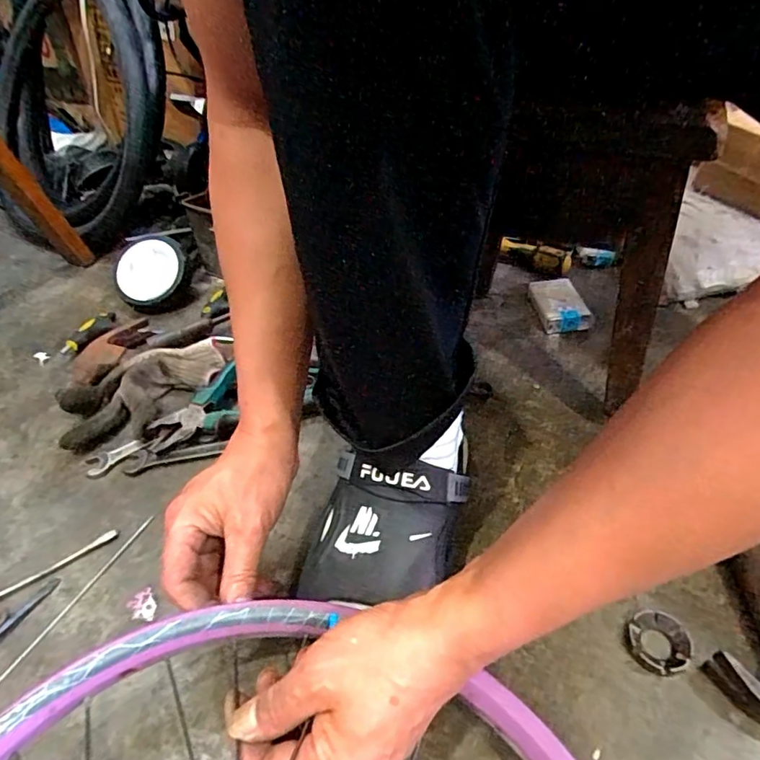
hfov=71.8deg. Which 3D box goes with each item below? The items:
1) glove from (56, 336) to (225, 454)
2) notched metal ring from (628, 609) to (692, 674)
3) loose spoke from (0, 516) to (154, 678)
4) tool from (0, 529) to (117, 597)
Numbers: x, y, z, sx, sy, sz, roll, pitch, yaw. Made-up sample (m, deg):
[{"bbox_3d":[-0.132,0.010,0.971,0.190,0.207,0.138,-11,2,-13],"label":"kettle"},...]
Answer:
[{"bbox_3d":[-0.262,0.013,0.586,0.177,0.045,0.099,-21,44,-17],"label":"glove"},{"bbox_3d":[0.196,0.182,0.368,0.039,0.011,0.042,24,49,29],"label":"notched metal ring"},{"bbox_3d":[-0.272,0.204,0.407,0.007,0.004,0.249,17,46,23],"label":"loose spoke"},{"bbox_3d":[-0.281,0.158,0.451,0.104,0.004,0.009,-29,47,-25],"label":"tool"}]

